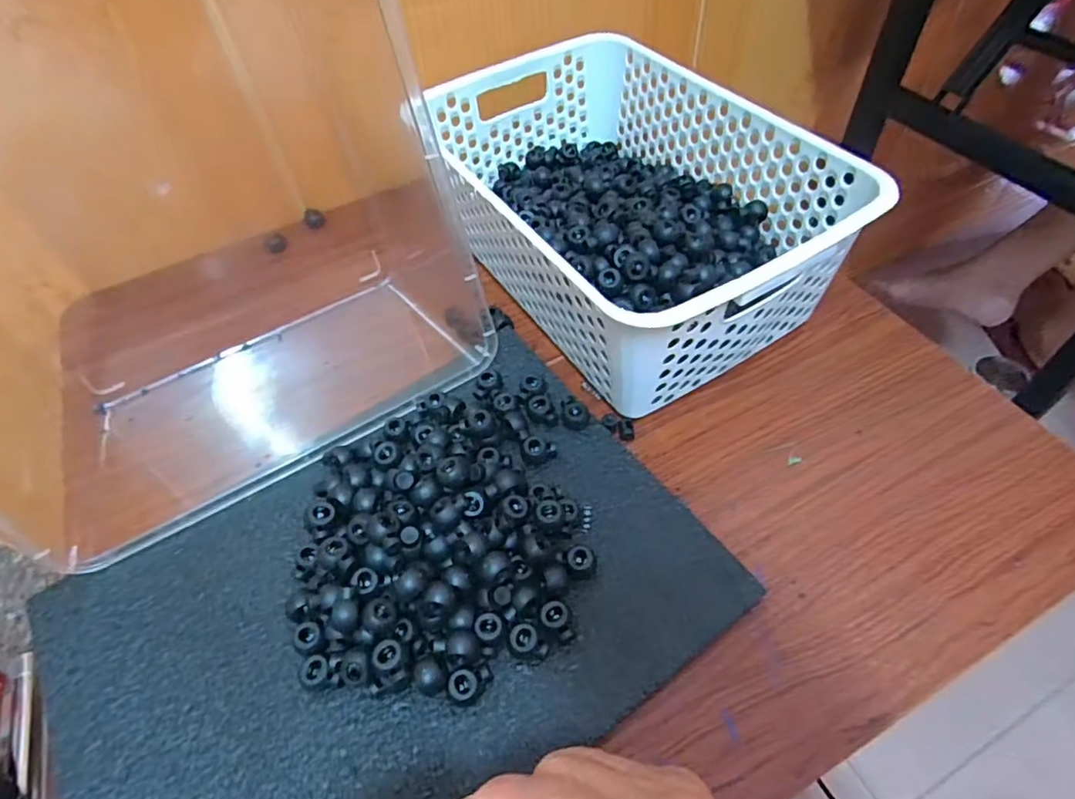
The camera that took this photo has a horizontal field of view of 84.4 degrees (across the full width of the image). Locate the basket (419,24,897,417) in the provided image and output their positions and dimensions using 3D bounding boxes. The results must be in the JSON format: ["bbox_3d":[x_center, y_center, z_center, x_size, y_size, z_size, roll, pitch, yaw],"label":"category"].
[{"bbox_3d":[0.058,-0.143,0.440,0.200,0.104,0.307,-29,55,-17],"label":"basket"}]

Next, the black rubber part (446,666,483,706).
[{"bbox_3d":[-0.036,0.142,0.293,0.015,0.013,0.017,24,58,20],"label":"black rubber part"}]

